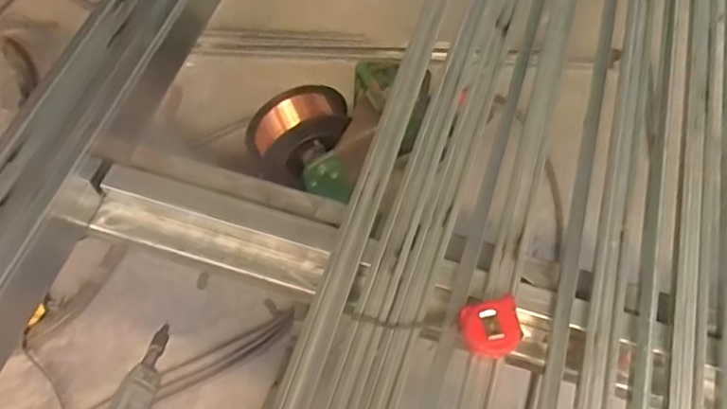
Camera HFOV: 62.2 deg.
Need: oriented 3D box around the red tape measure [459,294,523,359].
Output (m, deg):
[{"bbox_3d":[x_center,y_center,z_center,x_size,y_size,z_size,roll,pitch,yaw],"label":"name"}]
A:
[{"bbox_3d":[0.153,0.152,0.725,0.067,0.040,0.068,1,61,-1],"label":"red tape measure"}]

